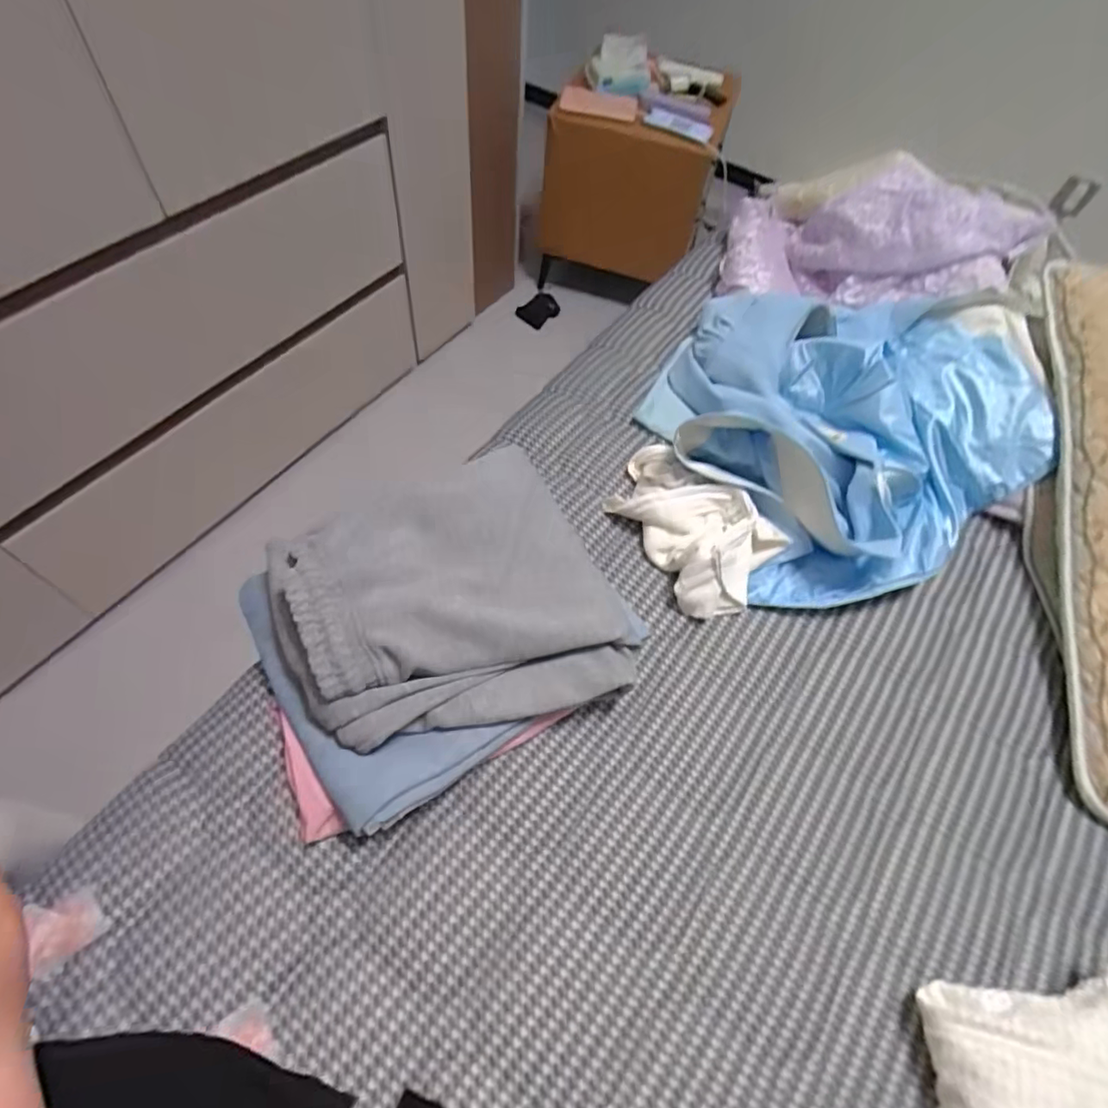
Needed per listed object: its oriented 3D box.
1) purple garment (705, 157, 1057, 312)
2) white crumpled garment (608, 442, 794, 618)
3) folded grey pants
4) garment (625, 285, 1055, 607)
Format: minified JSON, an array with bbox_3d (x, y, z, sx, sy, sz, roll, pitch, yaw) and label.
[{"bbox_3d":[0.479,-0.467,0.881,0.455,0.142,0.210,8,55,23],"label":"purple garment"},{"bbox_3d":[0.150,-0.031,0.696,0.210,0.070,0.150,39,63,20],"label":"white crumpled garment"},{"bbox_3d":[-0.095,0.037,0.565,0.297,0.064,0.270,-20,62,-17],"label":"folded grey pants"},{"bbox_3d":[0.344,-0.181,0.770,0.481,0.133,0.446,-21,61,-16],"label":"garment"}]

